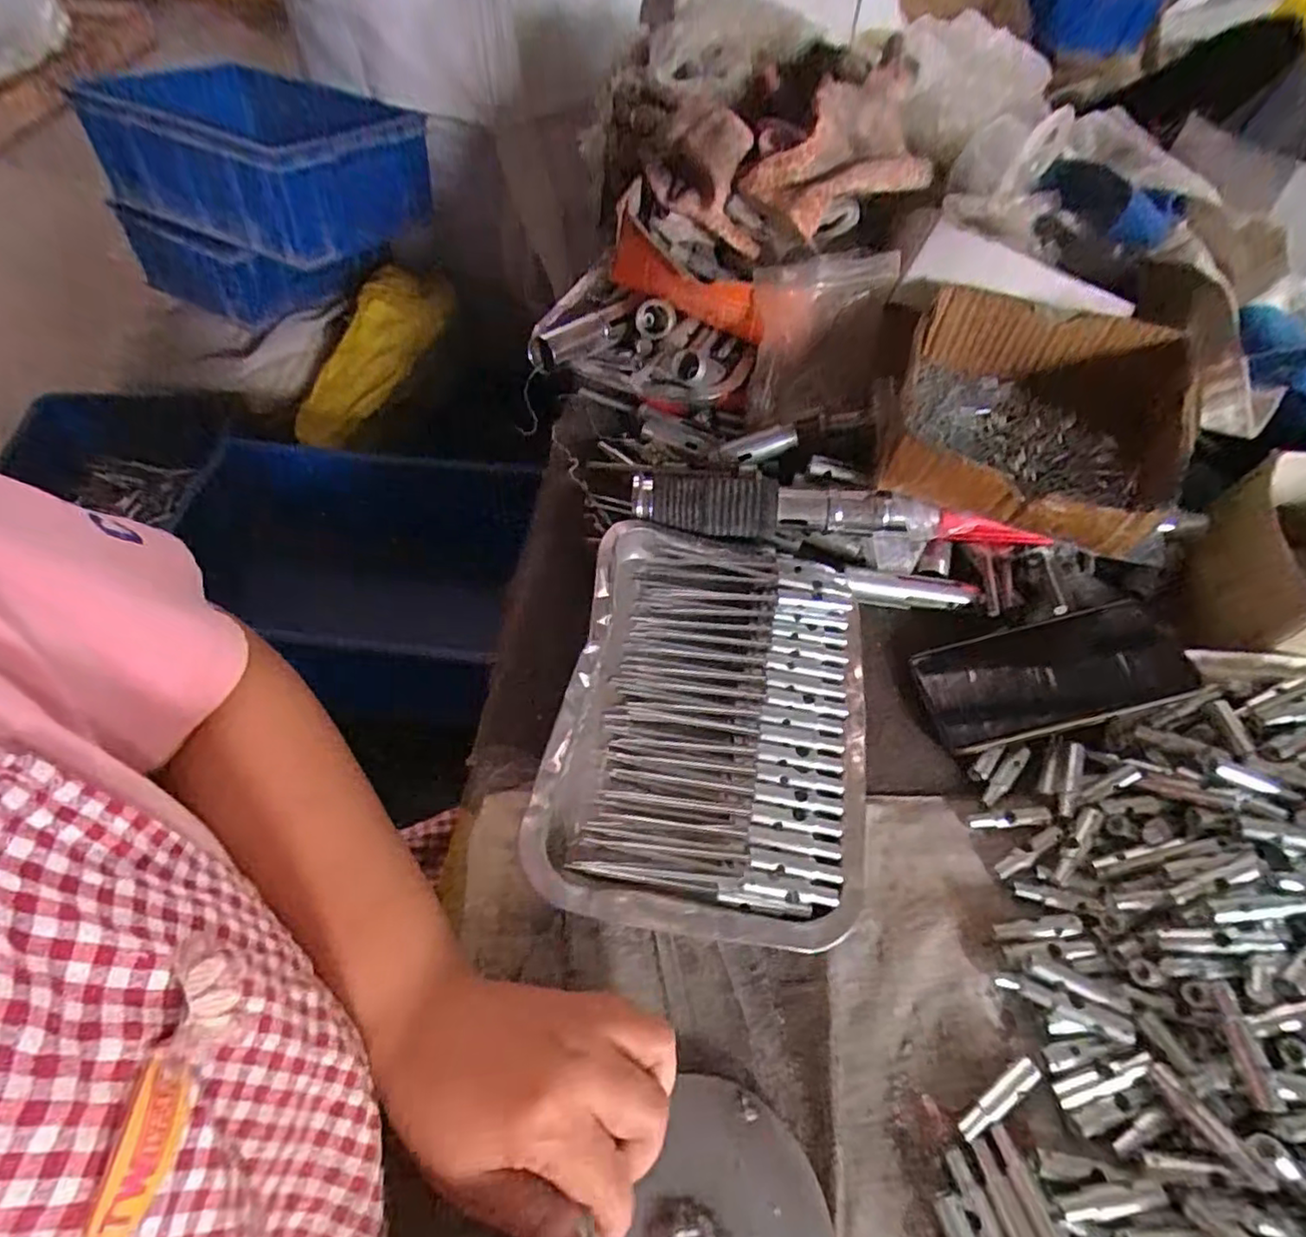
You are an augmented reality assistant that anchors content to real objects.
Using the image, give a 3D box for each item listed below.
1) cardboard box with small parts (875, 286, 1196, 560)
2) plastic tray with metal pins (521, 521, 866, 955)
[{"bbox_3d":[0.254,-0.136,0.448,0.178,0.072,0.166,23,58,12],"label":"cardboard box with small parts"},{"bbox_3d":[0.039,0.060,0.408,0.177,0.048,0.254,10,56,3],"label":"plastic tray with metal pins"}]

